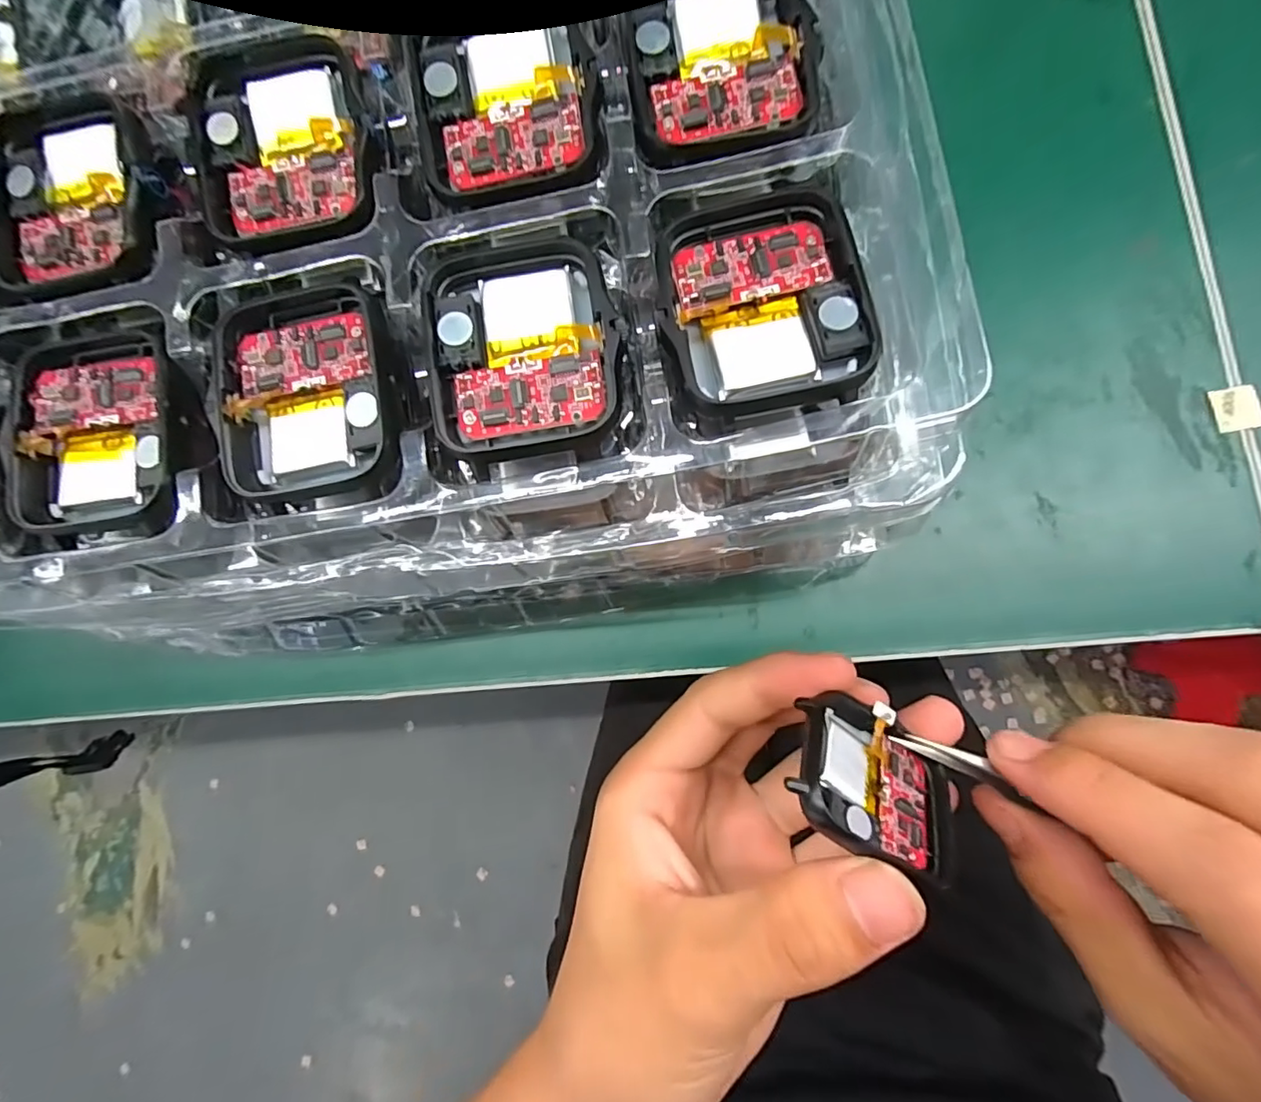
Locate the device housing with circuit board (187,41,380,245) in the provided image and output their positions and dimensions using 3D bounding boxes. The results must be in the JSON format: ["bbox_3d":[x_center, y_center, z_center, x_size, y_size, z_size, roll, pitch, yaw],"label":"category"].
[{"bbox_3d":[-0.075,-0.090,0.119,0.037,0.007,0.046,-10,82,4],"label":"device housing with circuit board"}]

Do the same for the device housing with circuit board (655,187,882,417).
[{"bbox_3d":[0.025,-0.049,0.107,0.038,0.007,0.044,-6,83,5],"label":"device housing with circuit board"}]

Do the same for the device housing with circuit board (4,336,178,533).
[{"bbox_3d":[-0.115,-0.027,0.122,0.038,0.010,0.043,-3,83,5],"label":"device housing with circuit board"}]

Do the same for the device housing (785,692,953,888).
[{"bbox_3d":[0.063,0.059,0.138,0.049,0.005,0.035,30,52,-11],"label":"device housing"}]

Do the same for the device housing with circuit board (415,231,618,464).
[{"bbox_3d":[-0.022,-0.042,0.111,0.037,0.008,0.044,-9,82,5],"label":"device housing with circuit board"}]

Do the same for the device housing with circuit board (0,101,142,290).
[{"bbox_3d":[-0.129,-0.083,0.125,0.041,0.007,0.044,-6,82,5],"label":"device housing with circuit board"}]

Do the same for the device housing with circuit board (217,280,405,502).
[{"bbox_3d":[-0.067,-0.033,0.117,0.038,0.008,0.046,-11,82,4],"label":"device housing with circuit board"}]

